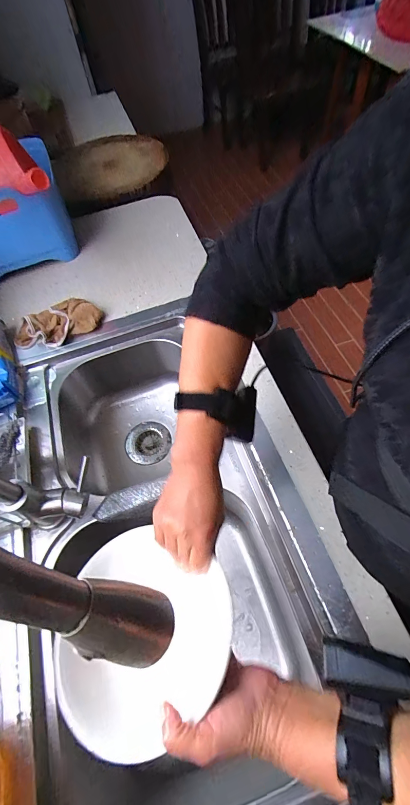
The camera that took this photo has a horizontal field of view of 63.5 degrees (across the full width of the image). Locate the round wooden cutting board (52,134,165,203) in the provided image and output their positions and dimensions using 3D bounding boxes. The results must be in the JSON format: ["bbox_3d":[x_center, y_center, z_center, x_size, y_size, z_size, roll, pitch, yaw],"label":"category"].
[{"bbox_3d":[-0.294,-0.753,1.026,0.355,0.043,0.319,-24,68,-9],"label":"round wooden cutting board"}]

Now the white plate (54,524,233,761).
[{"bbox_3d":[-0.066,0.241,0.349,0.180,0.037,0.172,-6,45,6],"label":"white plate"}]

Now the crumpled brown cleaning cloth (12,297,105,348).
[{"bbox_3d":[-0.322,-0.175,0.720,0.187,0.032,0.094,-24,61,-9],"label":"crumpled brown cleaning cloth"}]

